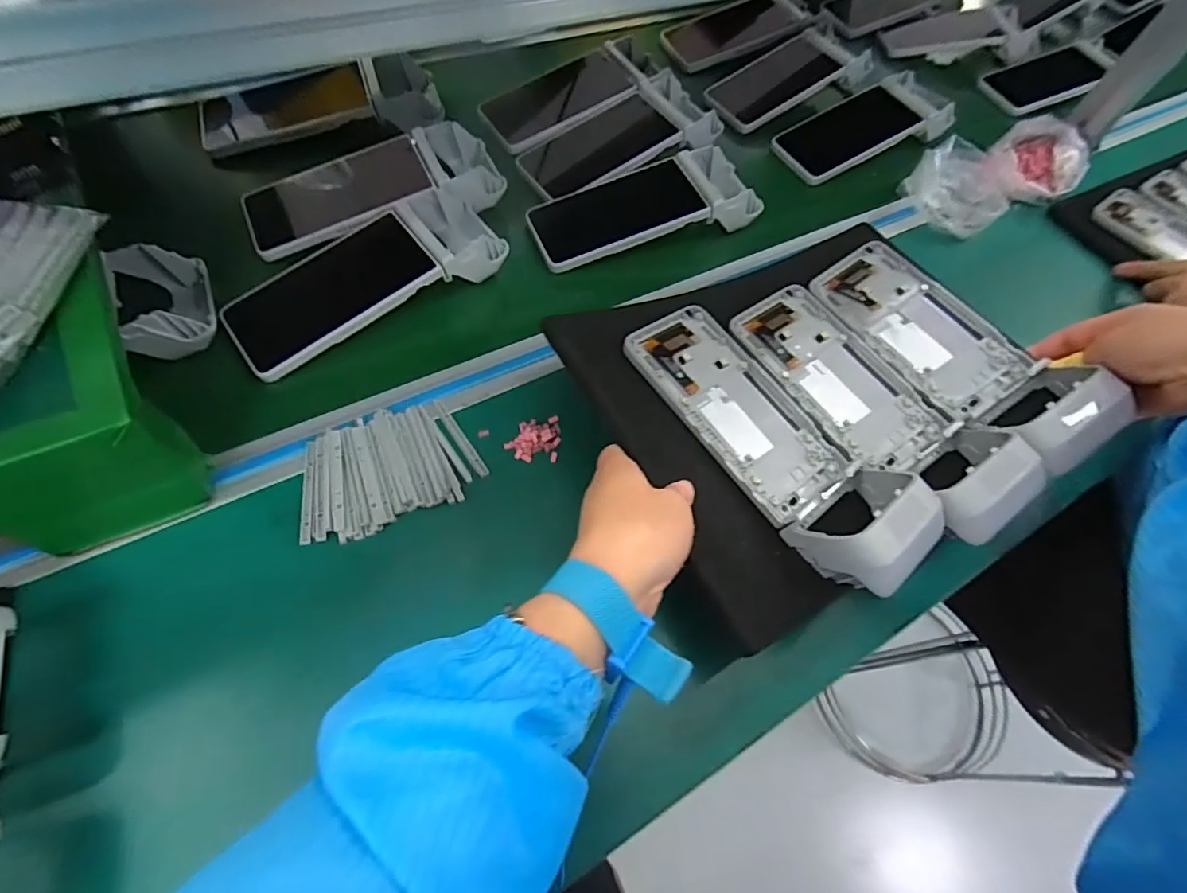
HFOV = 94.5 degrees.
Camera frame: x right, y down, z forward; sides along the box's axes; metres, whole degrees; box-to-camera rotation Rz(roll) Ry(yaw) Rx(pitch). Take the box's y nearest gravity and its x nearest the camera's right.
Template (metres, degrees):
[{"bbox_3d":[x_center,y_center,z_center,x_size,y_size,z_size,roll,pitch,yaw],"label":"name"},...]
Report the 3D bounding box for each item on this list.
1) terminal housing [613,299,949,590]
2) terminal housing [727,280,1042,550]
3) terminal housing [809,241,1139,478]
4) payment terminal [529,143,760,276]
[{"bbox_3d":[0.119,-0.012,0.362,0.088,0.054,0.222,-36,72,-18],"label":"terminal housing"},{"bbox_3d":[0.198,-0.037,0.389,0.083,0.056,0.221,-31,71,-16],"label":"terminal housing"},{"bbox_3d":[0.274,-0.079,0.419,0.091,0.044,0.227,-29,58,-15],"label":"terminal housing"},{"bbox_3d":[0.048,-0.229,0.530,0.226,0.043,0.089,-17,67,-11],"label":"payment terminal"}]

